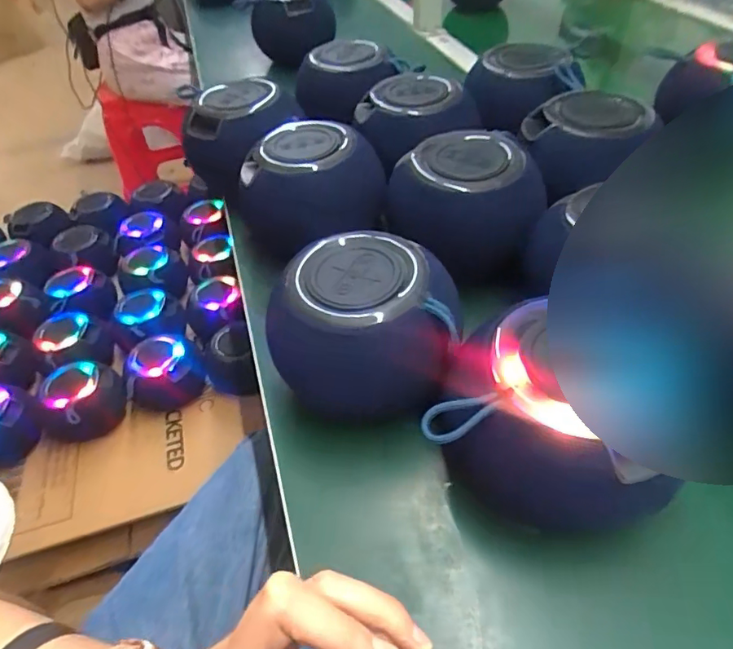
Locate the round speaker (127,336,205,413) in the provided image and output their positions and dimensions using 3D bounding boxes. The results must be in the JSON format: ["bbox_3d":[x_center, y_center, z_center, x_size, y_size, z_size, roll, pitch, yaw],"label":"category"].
[{"bbox_3d":[-0.336,0.087,0.861,0.117,0.102,0.104,-8,47,-2],"label":"round speaker"}]

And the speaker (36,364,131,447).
[{"bbox_3d":[-0.462,0.131,0.830,0.134,0.092,0.123,-3,47,3],"label":"speaker"}]

